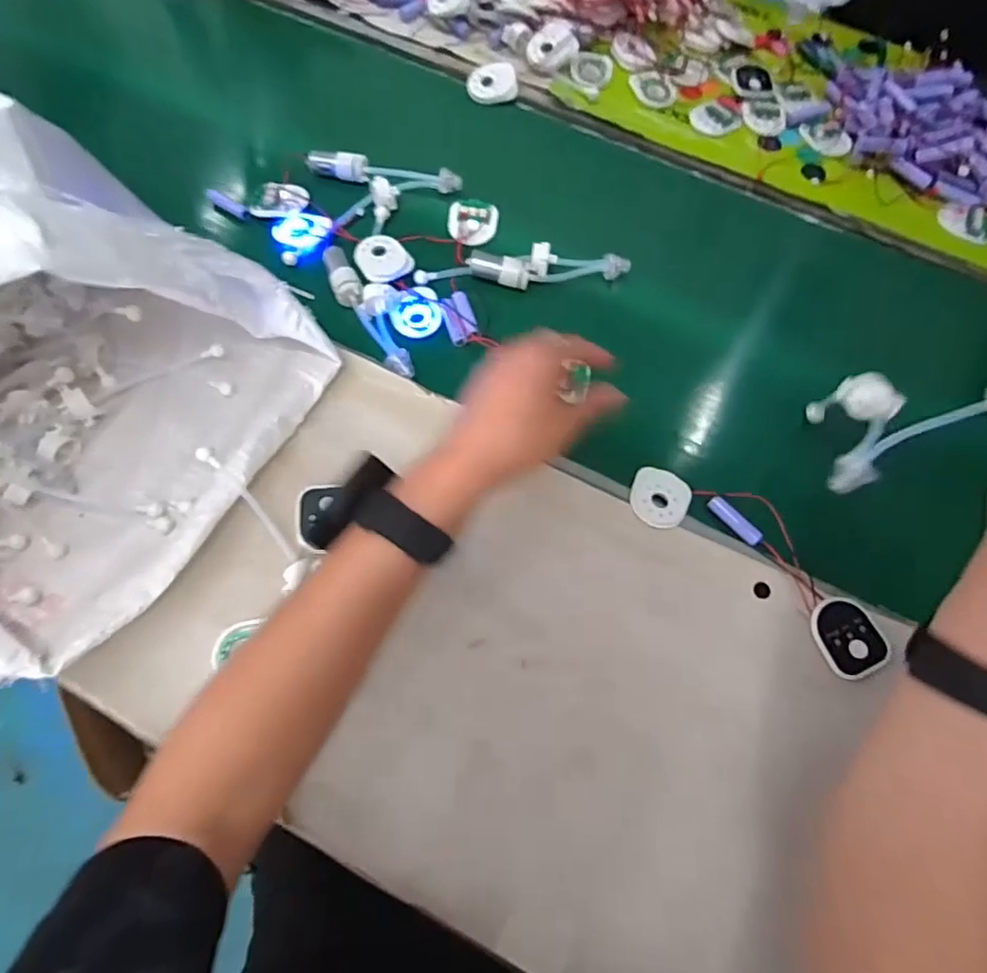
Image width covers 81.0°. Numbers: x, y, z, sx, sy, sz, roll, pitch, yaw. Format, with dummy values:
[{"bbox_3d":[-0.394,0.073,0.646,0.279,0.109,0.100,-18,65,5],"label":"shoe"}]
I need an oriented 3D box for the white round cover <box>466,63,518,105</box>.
[{"bbox_3d":[-0.001,-0.479,0.688,0.057,0.014,0.051,-6,69,-6],"label":"white round cover"}]

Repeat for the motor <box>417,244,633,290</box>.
[{"bbox_3d":[0.030,-0.218,0.575,0.210,0.021,0.039,-7,69,-6],"label":"motor"}]

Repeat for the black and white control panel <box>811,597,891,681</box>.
[{"bbox_3d":[0.272,0.114,0.440,0.047,0.010,0.057,-16,66,-2],"label":"black and white control panel"}]

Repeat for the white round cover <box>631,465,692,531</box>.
[{"bbox_3d":[0.142,0.010,0.488,0.050,0.012,0.055,16,69,3],"label":"white round cover"}]

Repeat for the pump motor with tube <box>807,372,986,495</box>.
[{"bbox_3d":[0.268,-0.039,0.358,0.067,0.179,0.062,-25,97,-12],"label":"pump motor with tube"}]

